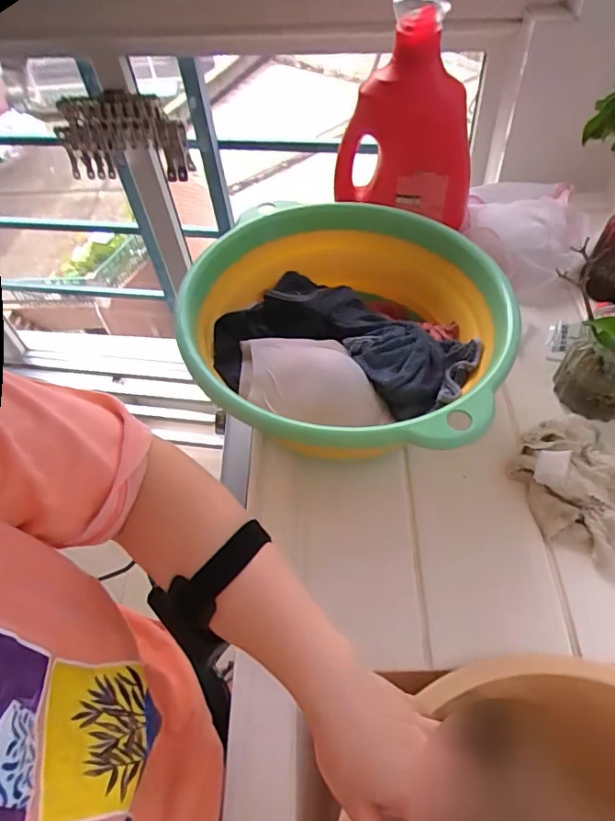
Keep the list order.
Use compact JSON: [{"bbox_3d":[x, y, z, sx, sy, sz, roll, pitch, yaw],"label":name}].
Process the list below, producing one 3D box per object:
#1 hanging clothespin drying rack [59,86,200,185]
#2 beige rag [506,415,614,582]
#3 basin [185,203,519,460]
[{"bbox_3d":[-0.408,-0.589,1.110,0.297,0.162,0.060,10,55,13],"label":"hanging clothespin drying rack"},{"bbox_3d":[0.293,0.079,0.535,0.133,0.044,0.157,-30,56,-16],"label":"beige rag"},{"bbox_3d":[0.046,-0.084,0.584,0.316,0.120,0.336,-3,53,4],"label":"basin"}]

